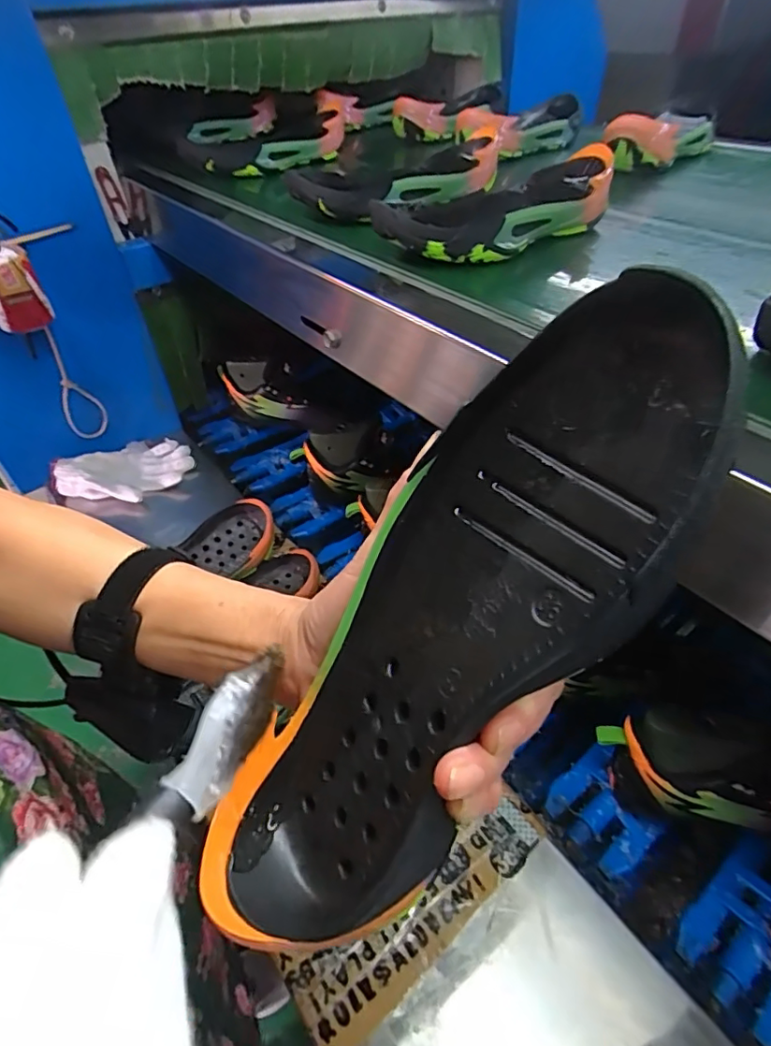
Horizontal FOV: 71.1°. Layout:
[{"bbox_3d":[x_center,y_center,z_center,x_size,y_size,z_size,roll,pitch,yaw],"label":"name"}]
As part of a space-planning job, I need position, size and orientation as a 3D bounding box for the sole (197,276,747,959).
[{"bbox_3d":[0.017,0.037,0.188,0.093,0.043,0.241,41,105,33],"label":"sole"}]

